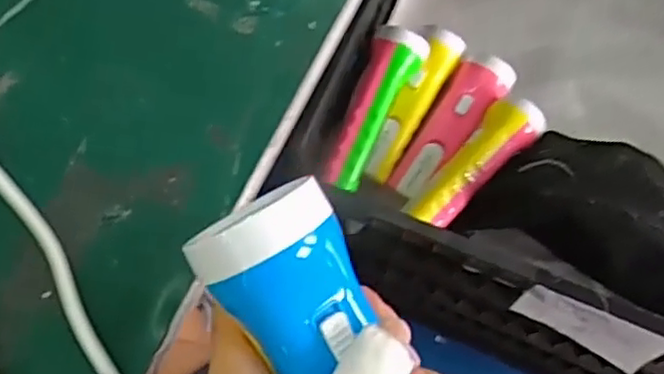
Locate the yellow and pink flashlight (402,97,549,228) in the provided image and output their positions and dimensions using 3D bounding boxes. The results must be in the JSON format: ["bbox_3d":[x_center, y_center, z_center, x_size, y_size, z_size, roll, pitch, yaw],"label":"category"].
[{"bbox_3d":[0.129,-0.021,0.617,0.049,0.040,0.158,42,79,12],"label":"yellow and pink flashlight"}]

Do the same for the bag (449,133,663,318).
[{"bbox_3d":[0.293,0.054,0.594,0.296,0.123,0.149,29,76,10],"label":"bag"}]

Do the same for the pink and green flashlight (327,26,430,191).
[{"bbox_3d":[0.039,-0.070,0.622,0.046,0.055,0.160,22,75,8],"label":"pink and green flashlight"}]

